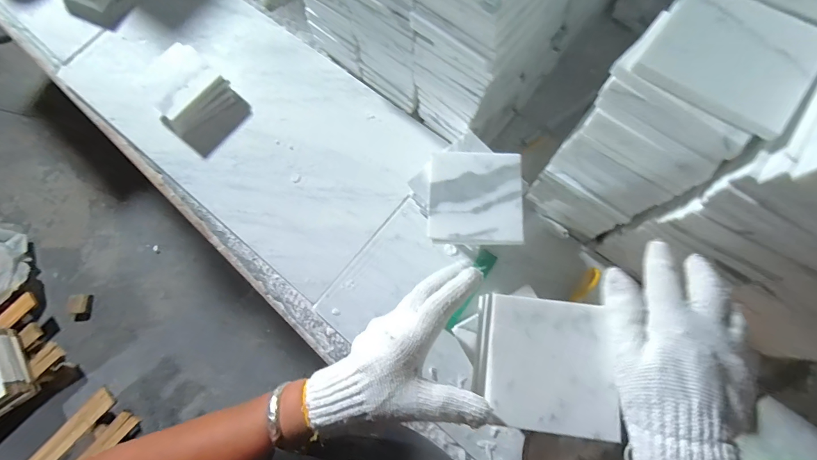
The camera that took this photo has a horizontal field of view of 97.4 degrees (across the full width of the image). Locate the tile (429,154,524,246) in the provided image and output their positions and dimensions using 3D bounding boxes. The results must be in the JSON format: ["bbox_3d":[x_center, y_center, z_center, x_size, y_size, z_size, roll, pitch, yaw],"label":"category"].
[{"bbox_3d":[0.074,-0.036,0.390,0.097,0.007,0.102,2,77,2],"label":"tile"}]

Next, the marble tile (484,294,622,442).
[{"bbox_3d":[0.114,0.107,0.289,0.097,0.012,0.098,7,77,3],"label":"marble tile"}]

